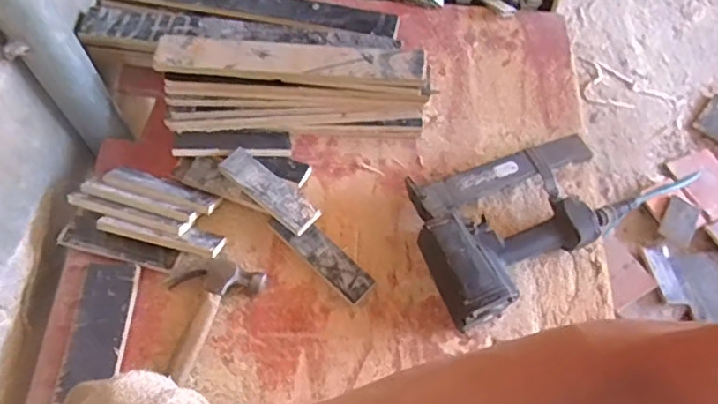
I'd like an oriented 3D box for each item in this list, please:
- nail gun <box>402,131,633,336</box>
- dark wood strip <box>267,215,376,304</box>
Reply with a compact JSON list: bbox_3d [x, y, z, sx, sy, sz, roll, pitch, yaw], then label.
[{"bbox_3d":[0.236,0.019,0.867,0.328,0.079,0.211,-25,66,-12],"label":"nail gun"},{"bbox_3d":[-0.054,0.074,0.854,0.174,0.011,0.046,42,84,14],"label":"dark wood strip"}]

